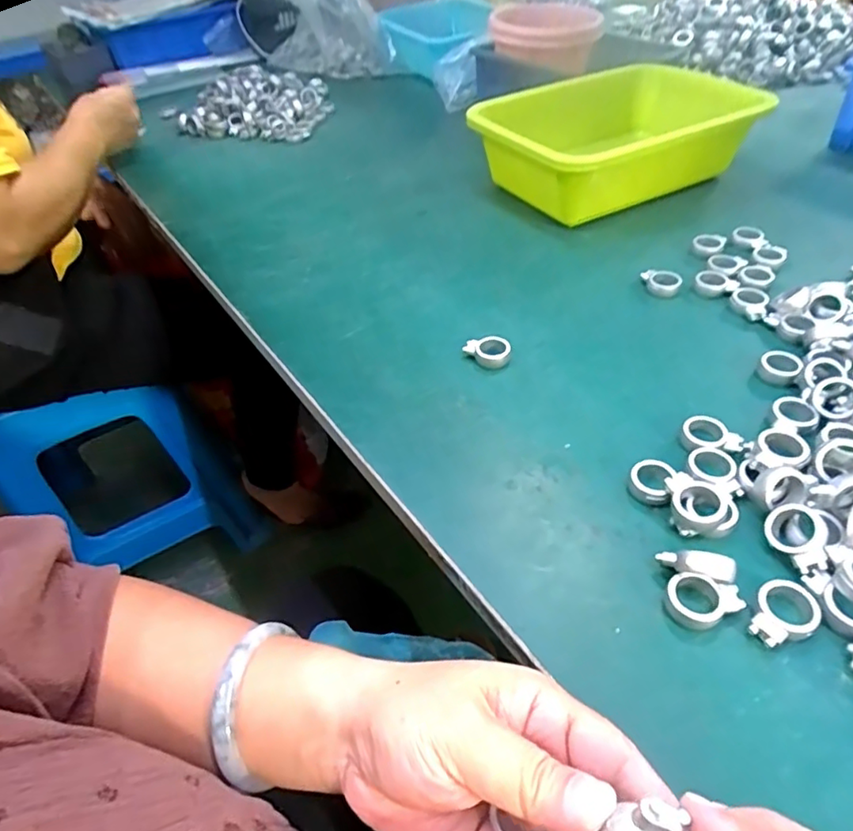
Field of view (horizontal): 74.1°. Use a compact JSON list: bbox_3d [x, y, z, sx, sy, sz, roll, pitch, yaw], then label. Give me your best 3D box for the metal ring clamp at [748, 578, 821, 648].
[{"bbox_3d":[0.166,0.092,0.262,0.035,0.009,0.025,-35,52,-26],"label":"metal ring clamp"}]

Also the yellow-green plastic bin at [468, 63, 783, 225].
[{"bbox_3d":[0.199,-0.290,0.595,0.280,0.078,0.207,-19,47,-13],"label":"yellow-green plastic bin"}]

